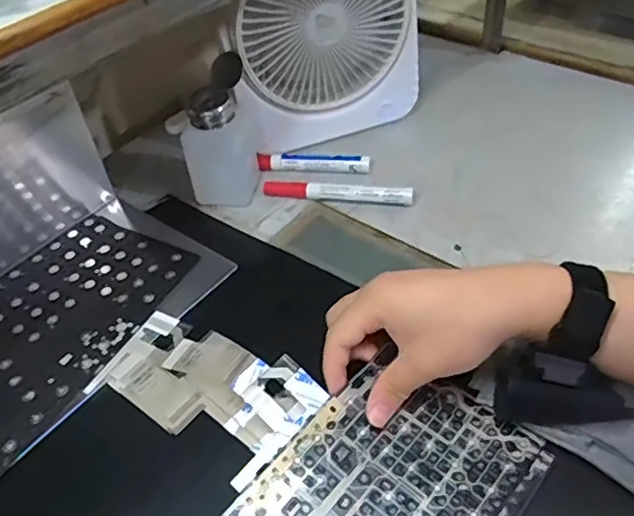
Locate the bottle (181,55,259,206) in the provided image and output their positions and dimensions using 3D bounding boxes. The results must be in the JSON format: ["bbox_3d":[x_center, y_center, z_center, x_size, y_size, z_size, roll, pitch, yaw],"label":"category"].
[{"bbox_3d":[-0.088,-0.112,0.539,0.049,0.118,0.068,6,46,14],"label":"bottle"}]

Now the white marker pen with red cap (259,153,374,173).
[{"bbox_3d":[-0.003,-0.095,0.579,0.110,0.013,0.015,3,45,11],"label":"white marker pen with red cap"}]

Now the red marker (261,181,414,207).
[{"bbox_3d":[0.018,-0.061,0.548,0.142,0.018,0.014,5,46,13],"label":"red marker"}]

